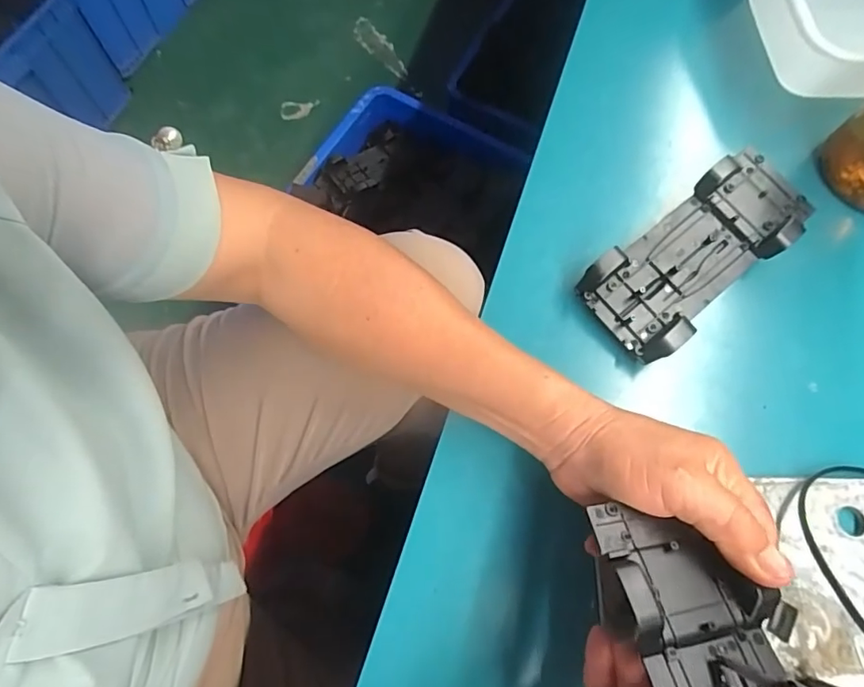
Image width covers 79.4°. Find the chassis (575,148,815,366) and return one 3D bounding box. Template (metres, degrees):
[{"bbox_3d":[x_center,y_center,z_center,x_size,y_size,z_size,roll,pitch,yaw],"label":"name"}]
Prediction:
[{"bbox_3d":[0.196,-0.069,0.374,0.187,0.031,0.075,-38,75,-14],"label":"chassis"}]

